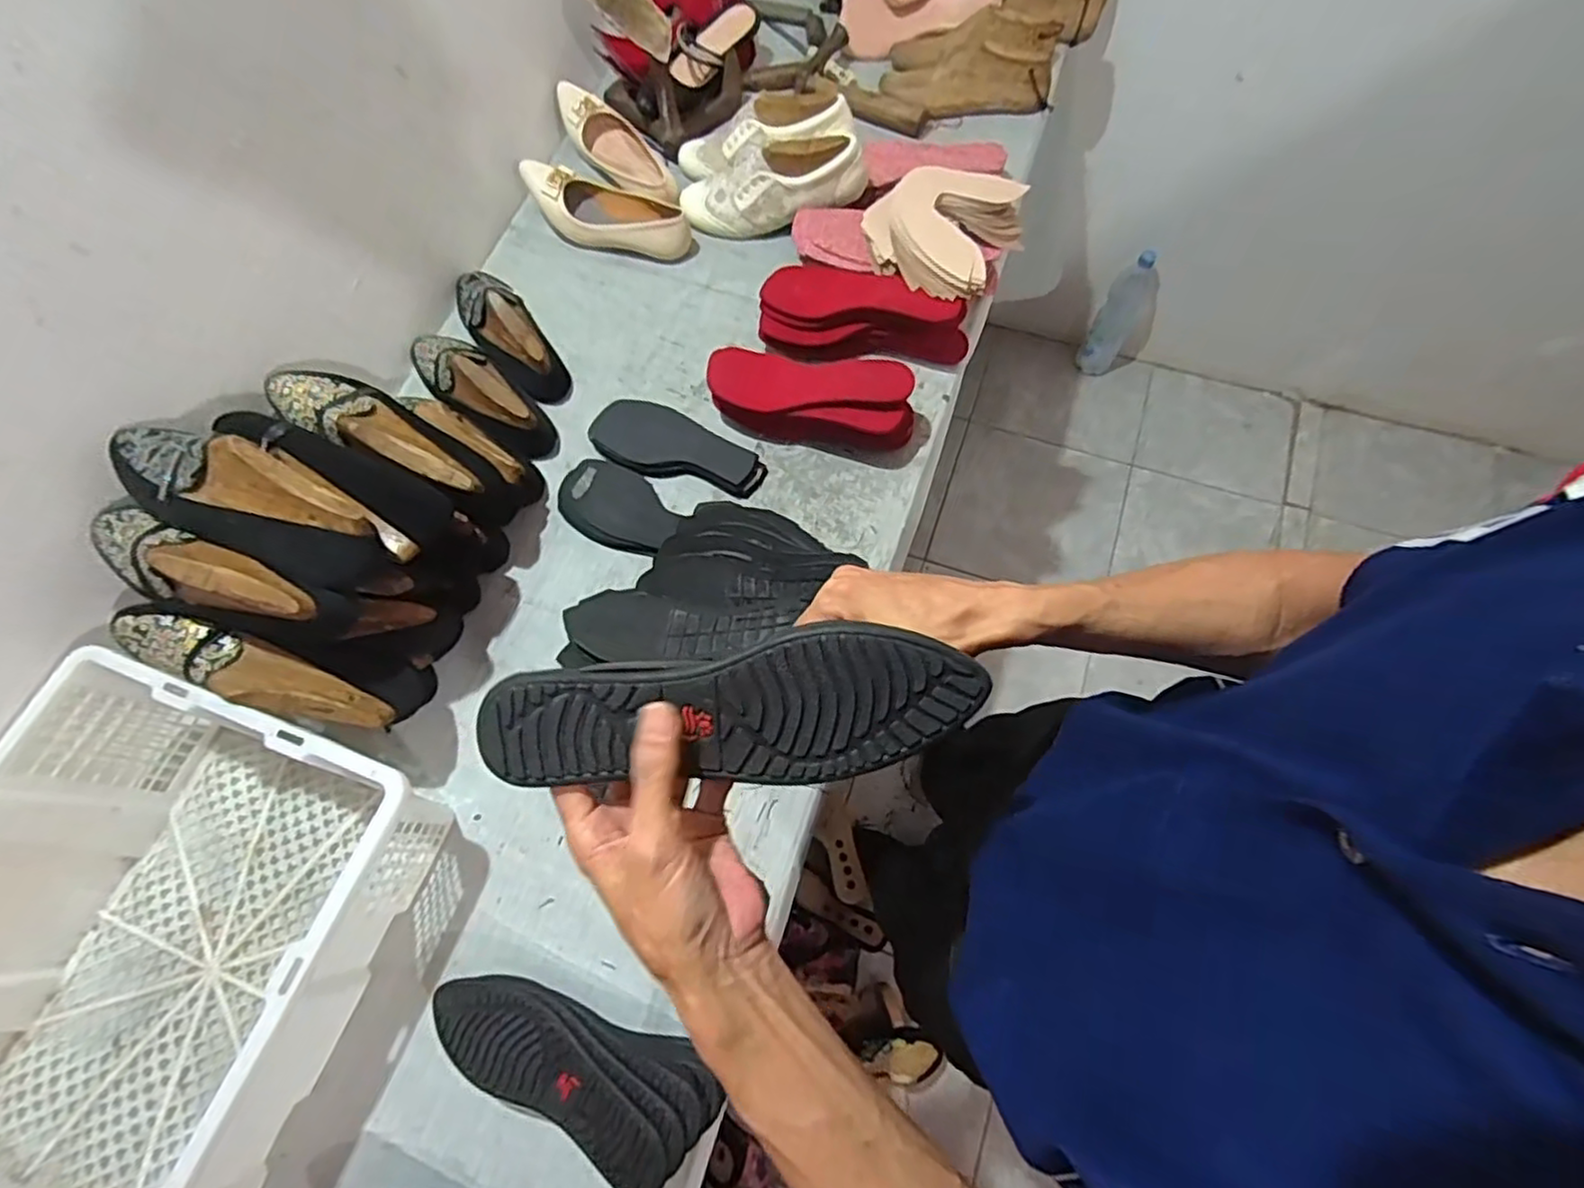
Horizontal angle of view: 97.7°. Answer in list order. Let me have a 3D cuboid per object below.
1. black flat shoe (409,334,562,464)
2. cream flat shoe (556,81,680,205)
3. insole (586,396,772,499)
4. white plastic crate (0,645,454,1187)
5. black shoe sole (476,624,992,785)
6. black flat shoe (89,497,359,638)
[{"bbox_3d":[-0.389,-0.259,0.856,0.238,0.075,0.078,38,75,15],"label":"black flat shoe"},{"bbox_3d":[-0.240,-0.640,0.992,0.086,0.057,0.263,-41,73,-12],"label":"cream flat shoe"},{"bbox_3d":[-0.140,-0.176,0.843,0.218,0.026,0.083,21,72,10],"label":"insole"},{"bbox_3d":[-0.555,0.330,0.593,0.346,0.171,0.470,17,71,9],"label":"white plastic crate"},{"bbox_3d":[-0.029,0.059,0.348,0.239,0.031,0.066,-4,69,2],"label":"black shoe sole"},{"bbox_3d":[-0.501,-0.014,0.593,0.239,0.083,0.063,20,72,10],"label":"black flat shoe"}]

